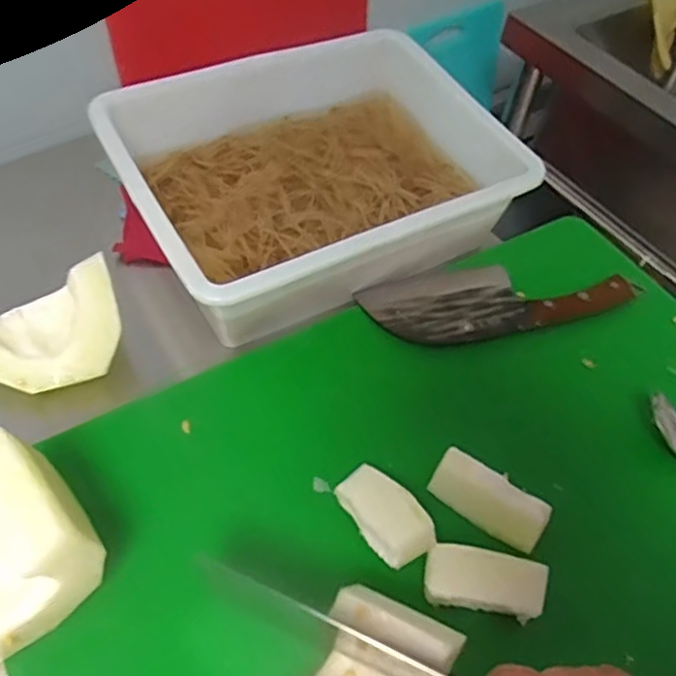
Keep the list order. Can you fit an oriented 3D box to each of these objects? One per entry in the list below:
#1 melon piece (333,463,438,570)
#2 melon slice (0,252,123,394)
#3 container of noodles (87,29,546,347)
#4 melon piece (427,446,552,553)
[{"bbox_3d":[0.032,0.123,0.483,0.040,0.021,0.085,-23,35,-21],"label":"melon piece"},{"bbox_3d":[-0.242,0.002,0.581,0.135,0.050,0.086,-28,90,-6],"label":"melon slice"},{"bbox_3d":[-0.027,-0.166,0.670,0.355,0.095,0.288,-23,58,-21],"label":"container of noodles"},{"bbox_3d":[0.113,0.122,0.508,0.086,0.040,0.030,33,57,19],"label":"melon piece"}]

